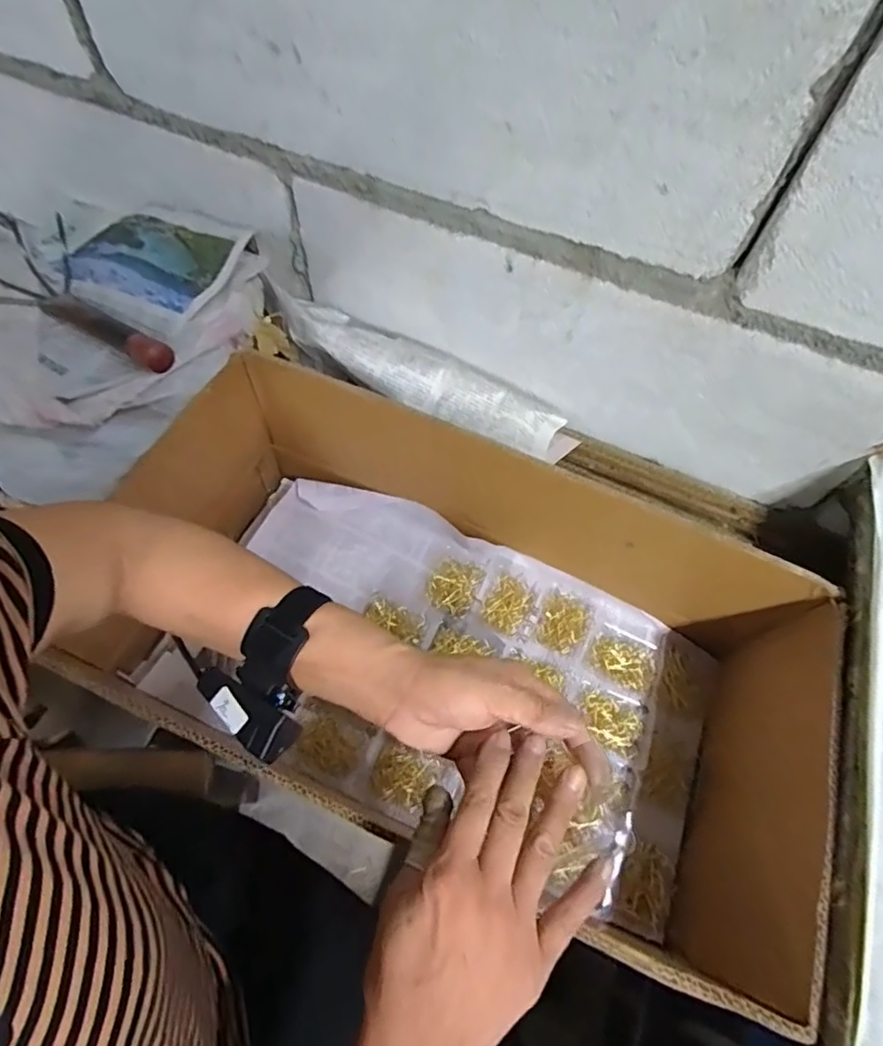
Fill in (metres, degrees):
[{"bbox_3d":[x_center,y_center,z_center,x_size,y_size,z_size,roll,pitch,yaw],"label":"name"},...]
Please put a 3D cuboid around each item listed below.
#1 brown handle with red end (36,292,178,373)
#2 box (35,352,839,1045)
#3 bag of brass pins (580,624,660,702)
[{"bbox_3d":[-0.317,-0.183,0.507,0.202,0.026,0.028,29,63,28],"label":"brown handle with red end"},{"bbox_3d":[0.000,0.124,0.528,0.616,0.253,0.318,22,63,9],"label":"box"},{"bbox_3d":[0.200,0.152,0.595,0.075,0.009,0.068,27,63,12],"label":"bag of brass pins"}]

